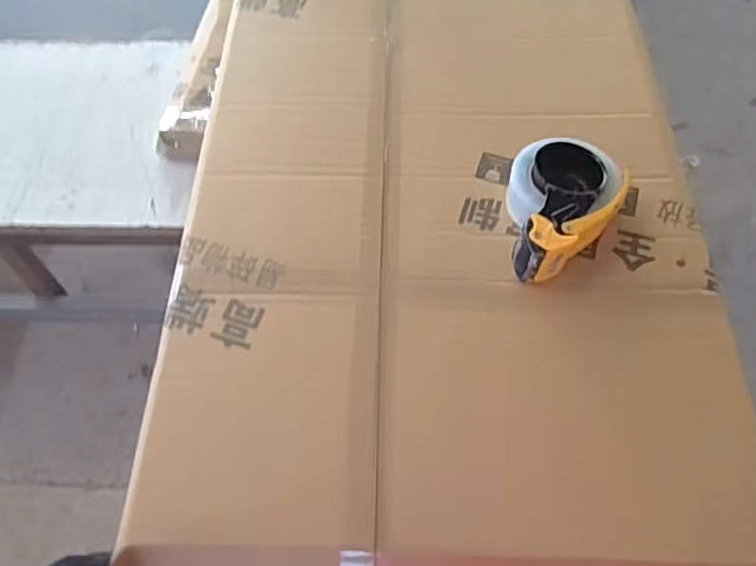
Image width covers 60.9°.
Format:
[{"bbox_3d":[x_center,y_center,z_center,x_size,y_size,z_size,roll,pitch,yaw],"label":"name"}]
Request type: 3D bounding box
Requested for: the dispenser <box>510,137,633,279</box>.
[{"bbox_3d":[0.184,-0.086,0.691,0.162,0.062,0.118,-37,64,-21],"label":"dispenser"}]

